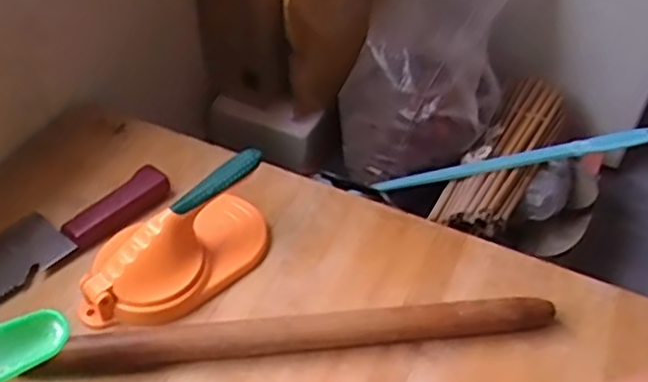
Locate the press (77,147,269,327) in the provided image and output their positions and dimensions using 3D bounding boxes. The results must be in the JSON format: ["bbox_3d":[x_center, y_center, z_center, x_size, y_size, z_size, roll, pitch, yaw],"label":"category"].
[{"bbox_3d":[-0.115,0.039,0.535,0.159,0.062,0.085,-22,51,-22],"label":"press"}]

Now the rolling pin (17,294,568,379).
[{"bbox_3d":[-0.012,0.107,0.502,0.367,0.024,0.021,-4,47,-6],"label":"rolling pin"}]

